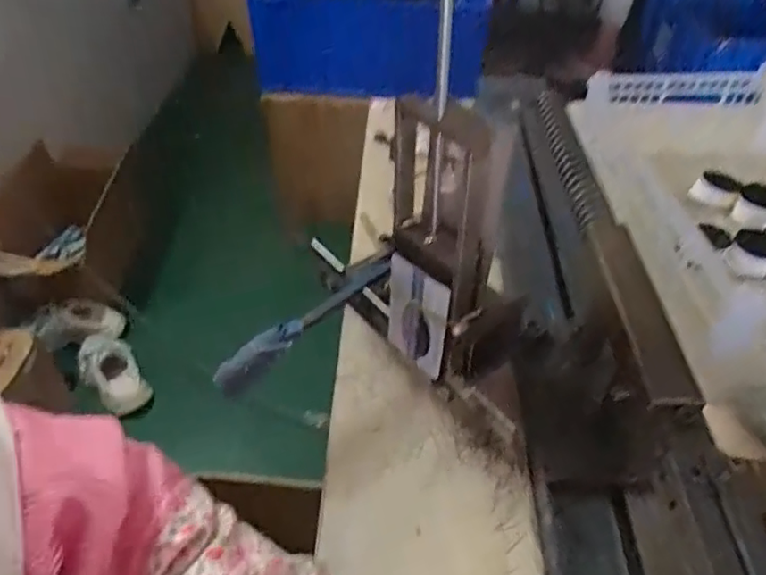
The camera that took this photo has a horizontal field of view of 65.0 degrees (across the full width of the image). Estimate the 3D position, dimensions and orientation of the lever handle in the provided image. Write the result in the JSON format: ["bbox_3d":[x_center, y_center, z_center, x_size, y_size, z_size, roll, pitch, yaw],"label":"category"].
[{"bbox_3d":[-0.061,0.024,0.485,0.168,0.047,0.030,-34,53,-31],"label":"lever handle"}]

